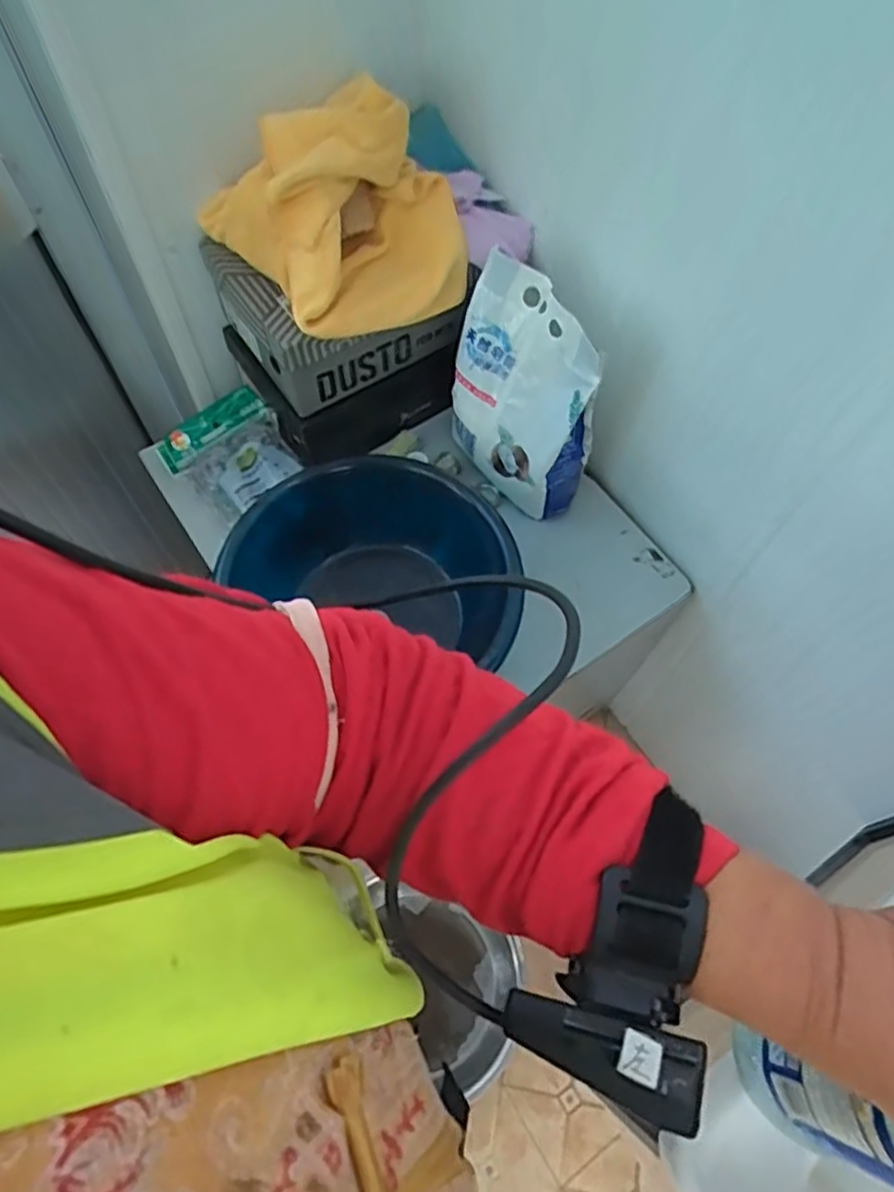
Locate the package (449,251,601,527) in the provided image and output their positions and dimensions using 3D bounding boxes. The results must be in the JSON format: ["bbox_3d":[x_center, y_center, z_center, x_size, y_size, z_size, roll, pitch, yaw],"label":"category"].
[{"bbox_3d":[0.084,-0.233,0.835,0.091,0.249,0.193,-34,68,-16],"label":"package"}]

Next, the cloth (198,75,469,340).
[{"bbox_3d":[-0.113,-0.418,0.764,0.233,0.166,0.193,-31,67,-15],"label":"cloth"}]

